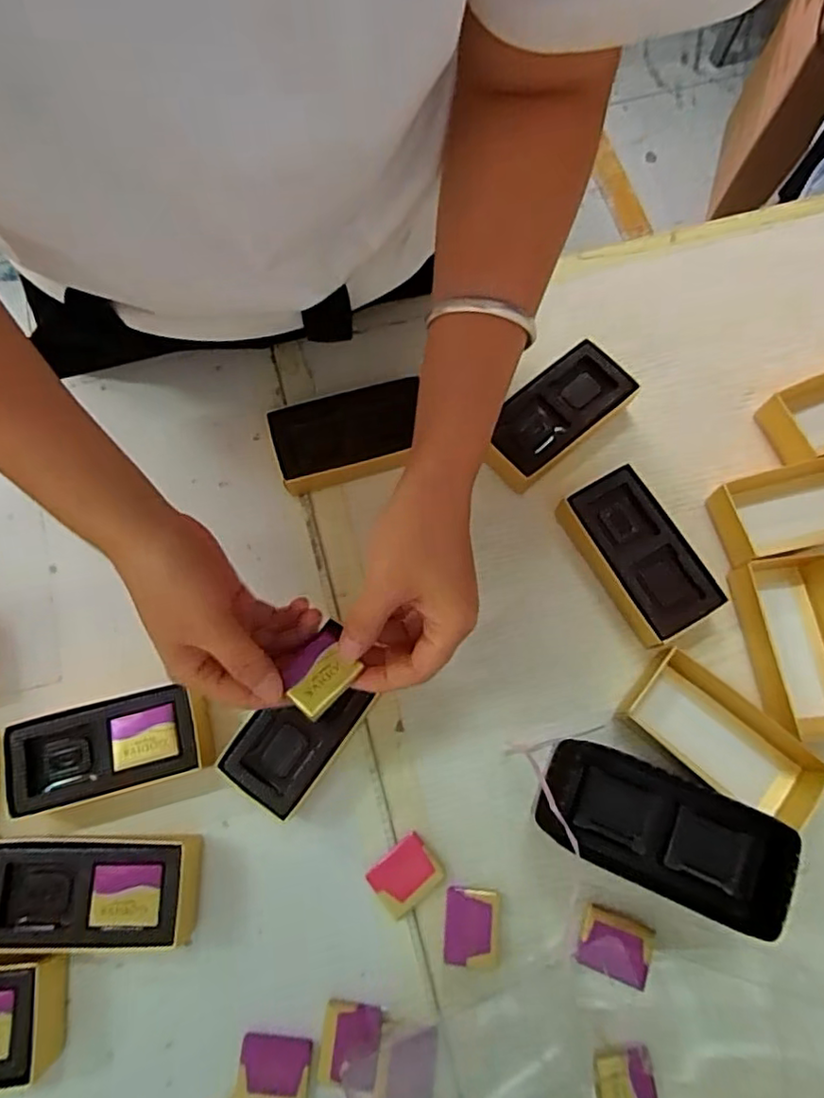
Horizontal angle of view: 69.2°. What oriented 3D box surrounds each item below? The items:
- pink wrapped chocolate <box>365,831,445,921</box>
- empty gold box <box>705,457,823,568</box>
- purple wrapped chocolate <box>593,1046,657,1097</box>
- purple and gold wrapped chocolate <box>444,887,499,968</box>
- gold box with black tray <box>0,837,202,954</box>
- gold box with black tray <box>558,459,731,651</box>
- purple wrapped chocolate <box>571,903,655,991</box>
[{"bbox_3d":[-0.004,0.199,0.364,0.040,0.009,0.032,-38,77,-10],"label":"pink wrapped chocolate"},{"bbox_3d":[0.271,-0.031,0.421,0.119,0.030,0.060,-14,74,-4],"label":"empty gold box"},{"bbox_3d":[0.118,0.300,0.328,0.032,0.004,0.040,-7,74,-2],"label":"purple wrapped chocolate"},{"bbox_3d":[0.036,0.225,0.354,0.032,0.009,0.040,4,74,2],"label":"purple and gold wrapped chocolate"},{"bbox_3d":[-0.187,0.202,0.355,0.119,0.031,0.057,1,73,1],"label":"gold box with black tray"},{"bbox_3d":[0.153,0.004,0.408,0.053,0.036,0.111,-28,75,-8],"label":"gold box with black tray"},{"bbox_3d":[0.117,0.228,0.345,0.038,0.014,0.032,19,74,6],"label":"purple wrapped chocolate"}]

